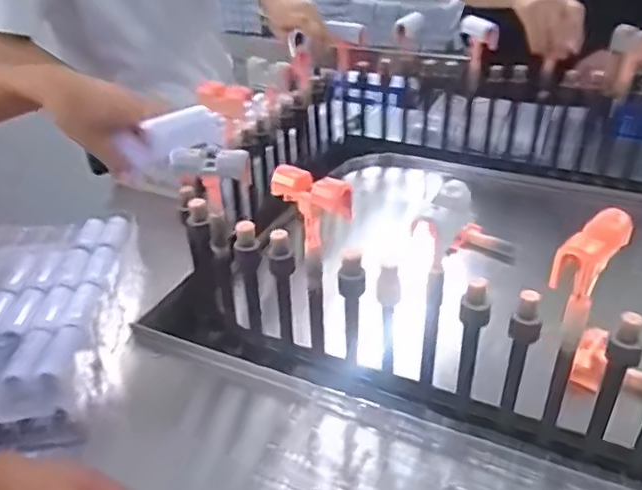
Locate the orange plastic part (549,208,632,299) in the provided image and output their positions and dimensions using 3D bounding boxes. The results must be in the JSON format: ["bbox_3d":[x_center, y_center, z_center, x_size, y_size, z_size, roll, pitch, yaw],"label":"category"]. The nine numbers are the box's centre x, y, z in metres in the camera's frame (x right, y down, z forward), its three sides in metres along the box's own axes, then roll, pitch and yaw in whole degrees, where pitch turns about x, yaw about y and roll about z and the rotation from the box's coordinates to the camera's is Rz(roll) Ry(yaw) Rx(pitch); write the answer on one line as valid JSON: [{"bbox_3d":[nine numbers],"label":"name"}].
[{"bbox_3d":[0.198,0.013,0.435,0.072,0.056,0.023,-25,40,-33],"label":"orange plastic part"}]

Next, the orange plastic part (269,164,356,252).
[{"bbox_3d":[-0.009,-0.027,0.520,0.078,0.071,0.023,25,41,34],"label":"orange plastic part"}]

